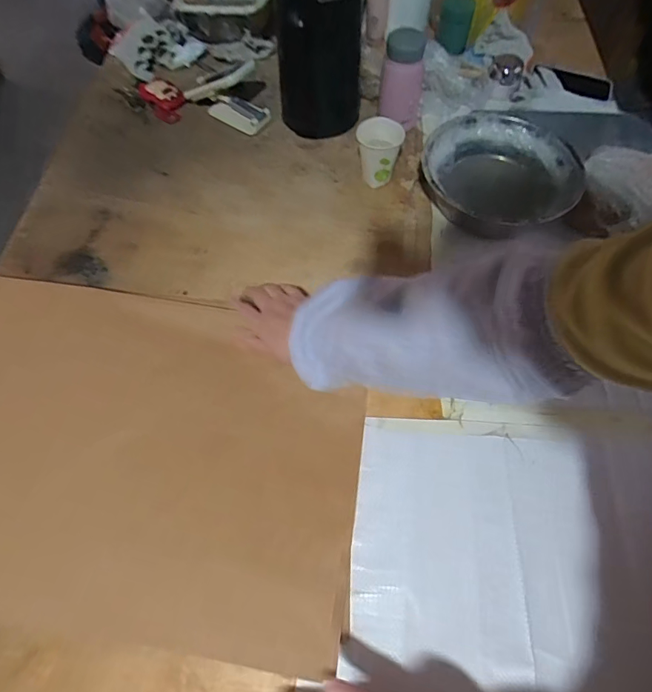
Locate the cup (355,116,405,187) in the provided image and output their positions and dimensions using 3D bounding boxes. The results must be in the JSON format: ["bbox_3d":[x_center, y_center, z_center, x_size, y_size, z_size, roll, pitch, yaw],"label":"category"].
[{"bbox_3d":[0.087,-0.318,0.710,0.065,0.090,0.069,0,62,1],"label":"cup"}]

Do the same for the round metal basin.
[{"bbox_3d":[0.275,-0.277,0.690,0.236,0.048,0.224,0,62,1],"label":"round metal basin"}]

